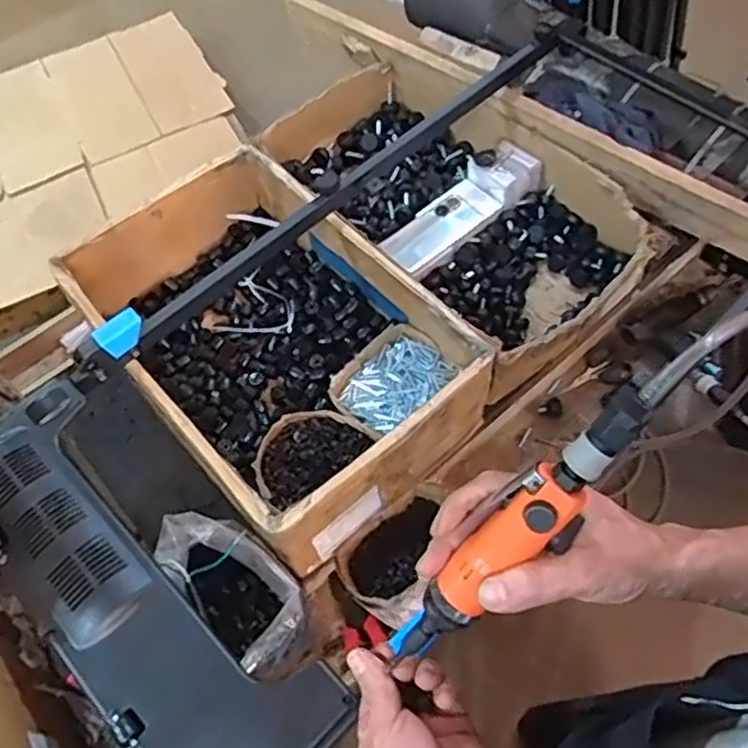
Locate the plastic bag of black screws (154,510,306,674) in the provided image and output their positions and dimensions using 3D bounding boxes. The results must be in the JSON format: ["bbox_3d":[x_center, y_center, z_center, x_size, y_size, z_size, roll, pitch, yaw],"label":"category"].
[{"bbox_3d":[-0.157,0.238,0.809,0.103,0.137,0.174,-39,64,-17],"label":"plastic bag of black screws"}]

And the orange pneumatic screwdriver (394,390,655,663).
[{"bbox_3d":[0.091,0.107,0.463,0.031,0.244,0.036,-1,44,-51],"label":"orange pneumatic screwdriver"}]

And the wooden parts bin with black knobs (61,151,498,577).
[{"bbox_3d":[-0.138,-0.045,0.977,0.351,0.168,0.523,-40,65,-18],"label":"wooden parts bin with black knobs"}]

